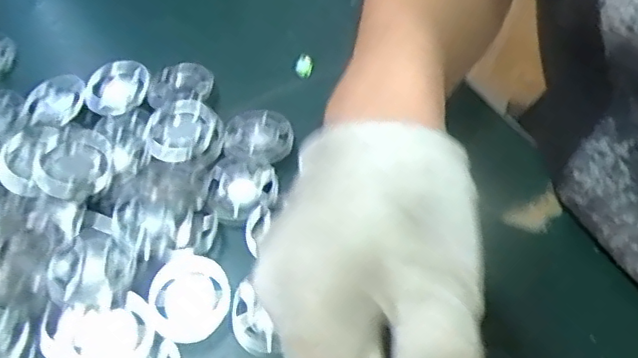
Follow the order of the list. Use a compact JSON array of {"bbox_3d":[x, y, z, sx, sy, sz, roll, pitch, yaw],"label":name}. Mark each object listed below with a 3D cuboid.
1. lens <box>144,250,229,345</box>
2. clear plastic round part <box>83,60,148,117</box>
[{"bbox_3d":[-0.063,0.057,0.297,0.038,0.006,0.043,15,58,15],"label":"lens"},{"bbox_3d":[-0.125,-0.058,0.387,0.038,0.011,0.043,34,64,25],"label":"clear plastic round part"}]

